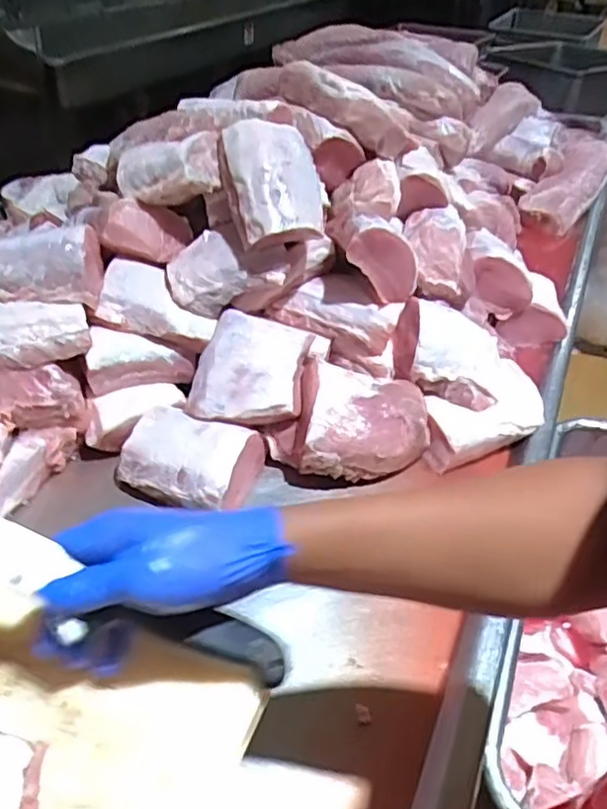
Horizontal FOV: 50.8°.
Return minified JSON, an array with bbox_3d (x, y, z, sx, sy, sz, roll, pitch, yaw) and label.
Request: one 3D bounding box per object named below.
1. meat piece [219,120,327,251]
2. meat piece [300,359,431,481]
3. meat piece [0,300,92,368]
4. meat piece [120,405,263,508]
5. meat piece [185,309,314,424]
[{"bbox_3d":[-0.038,-0.283,0.827,0.112,0.079,0.169,-3,72,-46],"label":"meat piece"},{"bbox_3d":[0.082,0.021,0.794,0.147,0.087,0.135,8,40,6],"label":"meat piece"},{"bbox_3d":[-0.329,-0.084,0.761,0.138,0.053,0.073,-9,41,-13],"label":"meat piece"},{"bbox_3d":[-0.140,0.069,0.776,0.157,0.069,0.111,14,41,13],"label":"meat piece"},{"bbox_3d":[-0.069,-0.037,0.824,0.139,0.070,0.147,2,64,9],"label":"meat piece"}]

